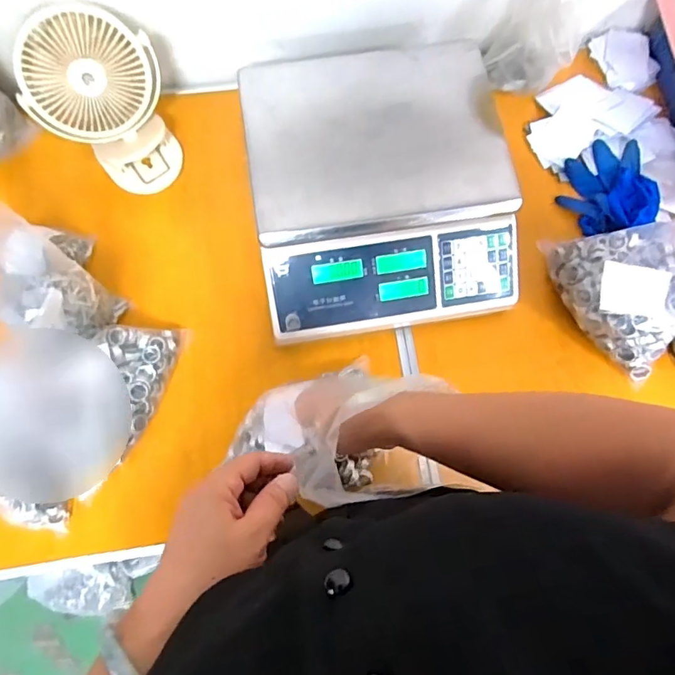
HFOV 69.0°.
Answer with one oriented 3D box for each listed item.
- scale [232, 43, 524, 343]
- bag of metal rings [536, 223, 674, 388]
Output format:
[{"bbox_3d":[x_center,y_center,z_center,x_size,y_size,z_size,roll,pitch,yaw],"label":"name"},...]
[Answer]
[{"bbox_3d":[0.047,-0.171,0.578,0.285,0.126,0.304,-9,75,-4],"label":"scale"},{"bbox_3d":[0.334,-0.046,0.574,0.139,0.076,0.167,4,74,-1],"label":"bag of metal rings"}]

